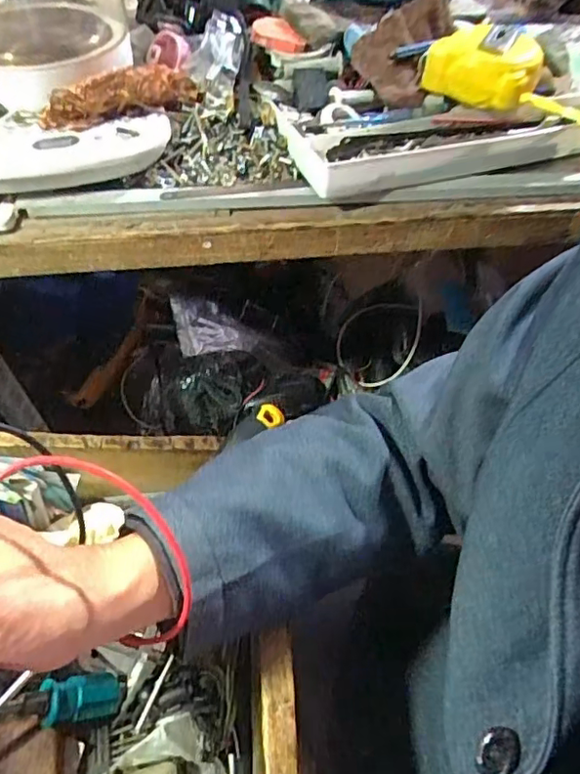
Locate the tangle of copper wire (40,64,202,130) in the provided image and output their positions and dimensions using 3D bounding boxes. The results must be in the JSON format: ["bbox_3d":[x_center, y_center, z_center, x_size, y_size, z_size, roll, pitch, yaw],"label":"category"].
[{"bbox_3d":[-0.129,-0.223,0.438,0.117,0.027,0.022,-21,56,-17],"label":"tangle of copper wire"}]

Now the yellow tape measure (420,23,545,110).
[{"bbox_3d":[0.152,-0.253,0.453,0.085,0.039,0.058,21,54,14],"label":"yellow tape measure"}]

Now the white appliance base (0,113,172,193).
[{"bbox_3d":[-0.170,-0.177,0.421,0.159,0.028,0.069,-9,53,-9],"label":"white appliance base"}]

